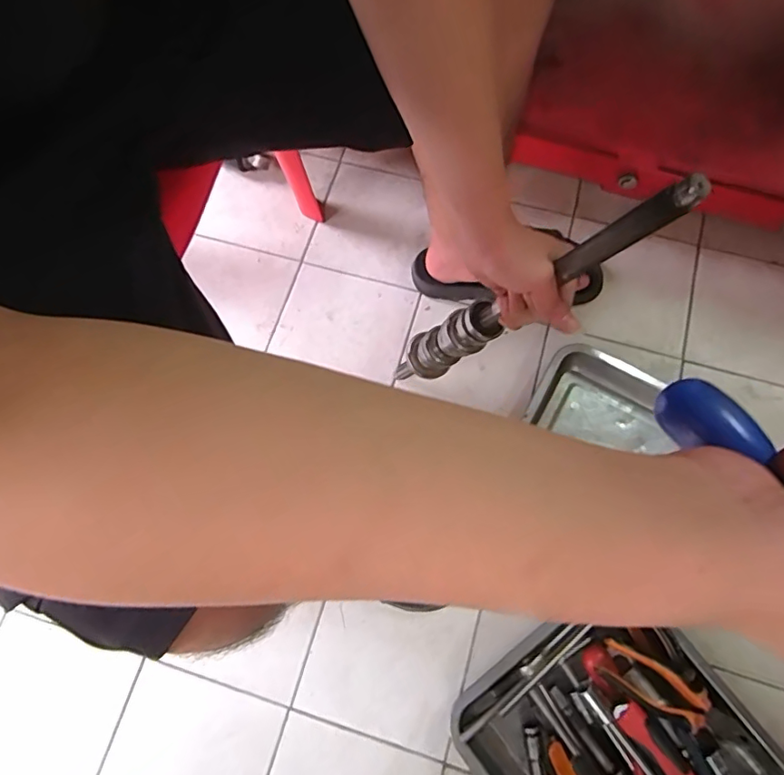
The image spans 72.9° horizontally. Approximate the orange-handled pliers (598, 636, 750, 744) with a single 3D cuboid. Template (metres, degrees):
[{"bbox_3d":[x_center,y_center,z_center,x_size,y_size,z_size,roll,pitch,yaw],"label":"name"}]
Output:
[{"bbox_3d":[0.322,0.353,0.609,0.175,0.024,0.047,31,76,10],"label":"orange-handled pliers"}]

